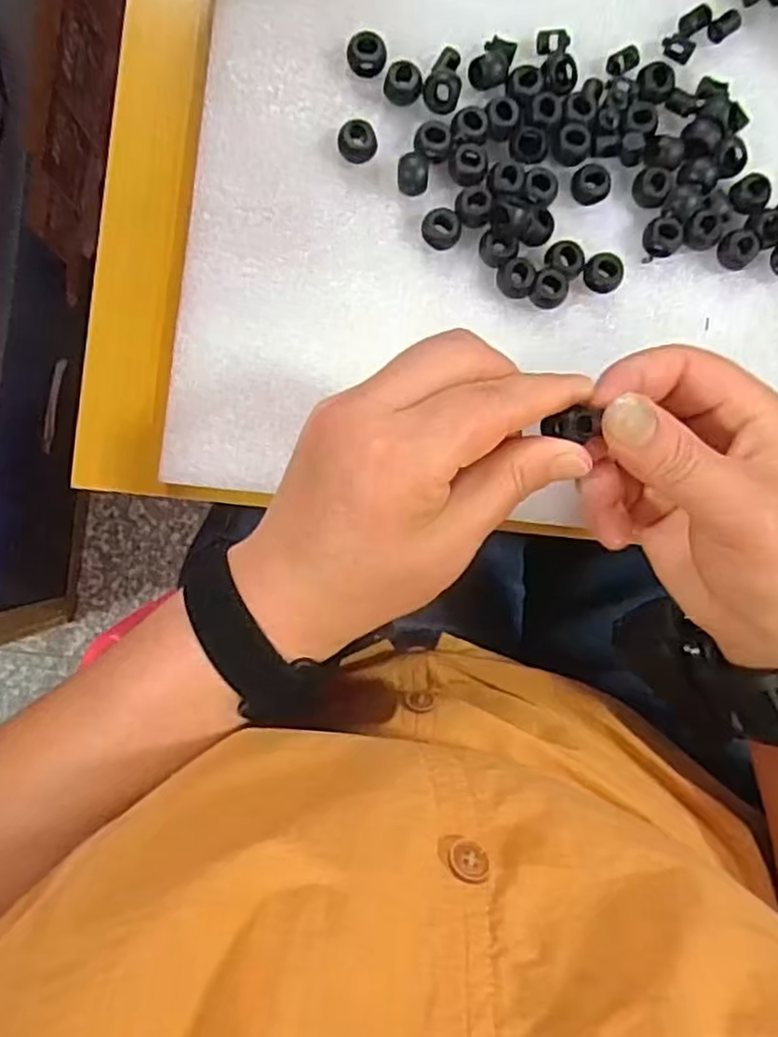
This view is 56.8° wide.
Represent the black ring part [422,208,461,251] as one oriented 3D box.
[{"bbox_3d":[0.024,-0.132,0.328,0.017,0.010,0.015,21,88,-2],"label":"black ring part"}]

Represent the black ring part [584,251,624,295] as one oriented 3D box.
[{"bbox_3d":[0.099,-0.114,0.333,0.016,0.010,0.018,-42,91,-3],"label":"black ring part"}]

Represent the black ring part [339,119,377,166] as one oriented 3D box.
[{"bbox_3d":[-0.014,-0.170,0.326,0.016,0.012,0.015,0,89,-3],"label":"black ring part"}]

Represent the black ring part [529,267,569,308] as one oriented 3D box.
[{"bbox_3d":[0.074,-0.106,0.332,0.015,0.010,0.017,19,88,-2],"label":"black ring part"}]

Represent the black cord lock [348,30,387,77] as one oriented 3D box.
[{"bbox_3d":[-0.010,-0.211,0.327,0.017,0.011,0.015,3,89,-3],"label":"black cord lock"}]

